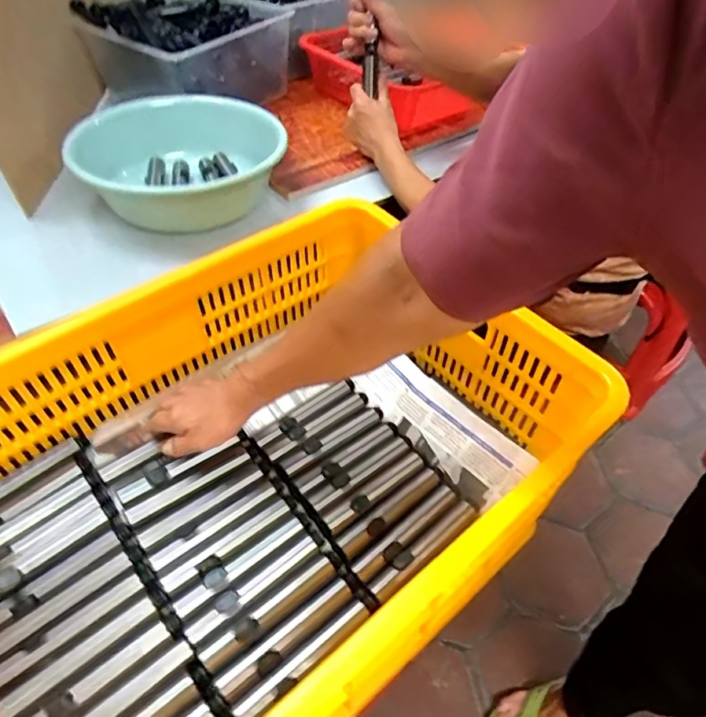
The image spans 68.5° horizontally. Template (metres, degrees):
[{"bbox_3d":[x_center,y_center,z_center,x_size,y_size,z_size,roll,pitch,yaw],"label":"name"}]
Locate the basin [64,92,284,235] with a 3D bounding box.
[{"bbox_3d":[-0.259,-0.302,0.793,0.283,0.104,0.319,-10,49,-11],"label":"basin"}]

